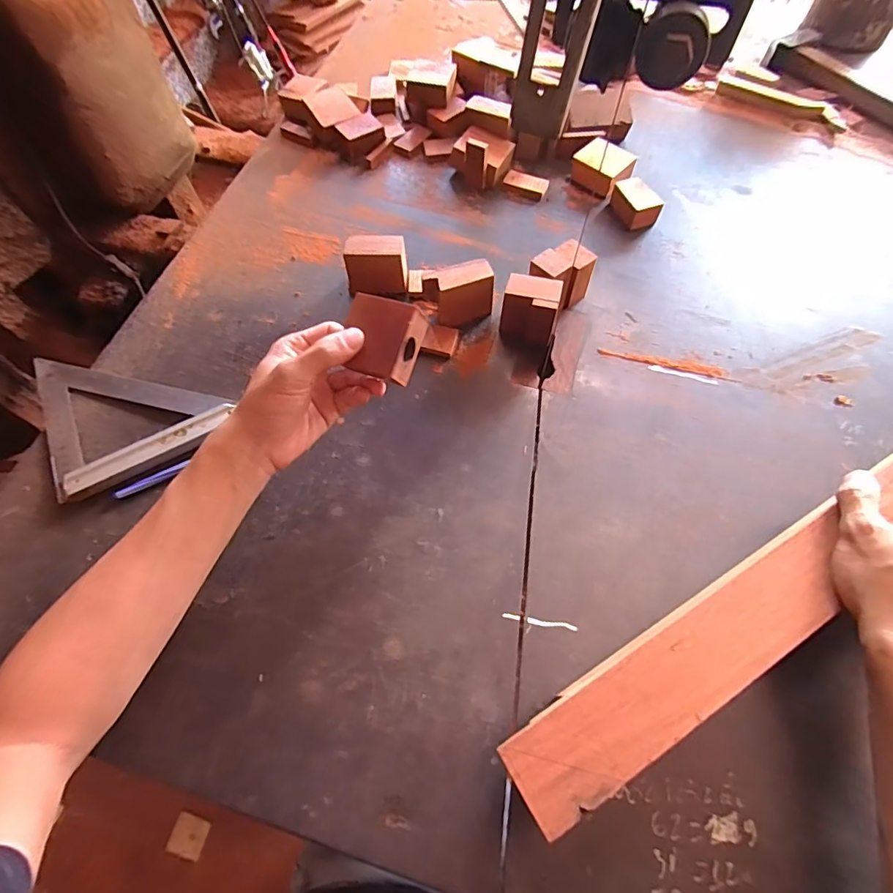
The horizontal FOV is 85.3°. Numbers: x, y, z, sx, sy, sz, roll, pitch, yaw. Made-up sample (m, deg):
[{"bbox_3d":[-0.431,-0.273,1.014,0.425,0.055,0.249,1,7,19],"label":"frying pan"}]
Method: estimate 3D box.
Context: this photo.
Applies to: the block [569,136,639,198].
[{"bbox_3d":[0.198,-0.350,0.612,0.065,0.031,0.060,36,69,17],"label":"block"}]

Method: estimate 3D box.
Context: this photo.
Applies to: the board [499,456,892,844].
[{"bbox_3d":[0.267,0.088,0.355,0.511,0.016,0.062,-29,67,-13],"label":"board"}]

